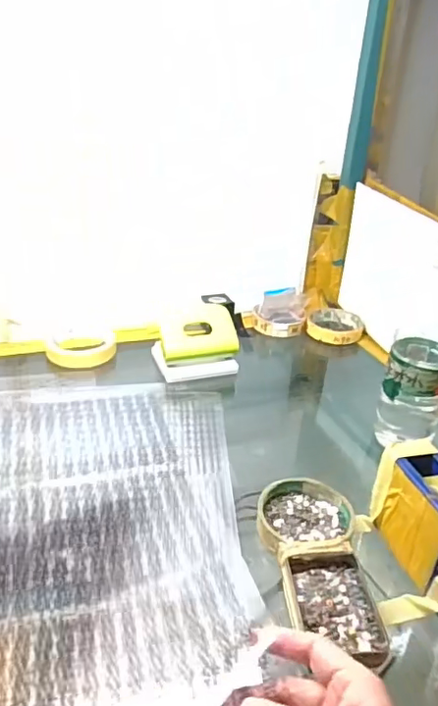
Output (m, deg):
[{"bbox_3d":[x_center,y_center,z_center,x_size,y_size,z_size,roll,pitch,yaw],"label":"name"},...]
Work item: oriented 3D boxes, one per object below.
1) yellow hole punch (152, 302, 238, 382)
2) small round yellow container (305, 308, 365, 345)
[{"bbox_3d":[-0.030,-0.018,0.725,0.102,0.076,0.069,-8,30,-20],"label":"yellow hole punch"},{"bbox_3d":[0.179,-0.046,0.855,0.088,0.019,0.103,9,29,11],"label":"small round yellow container"}]

